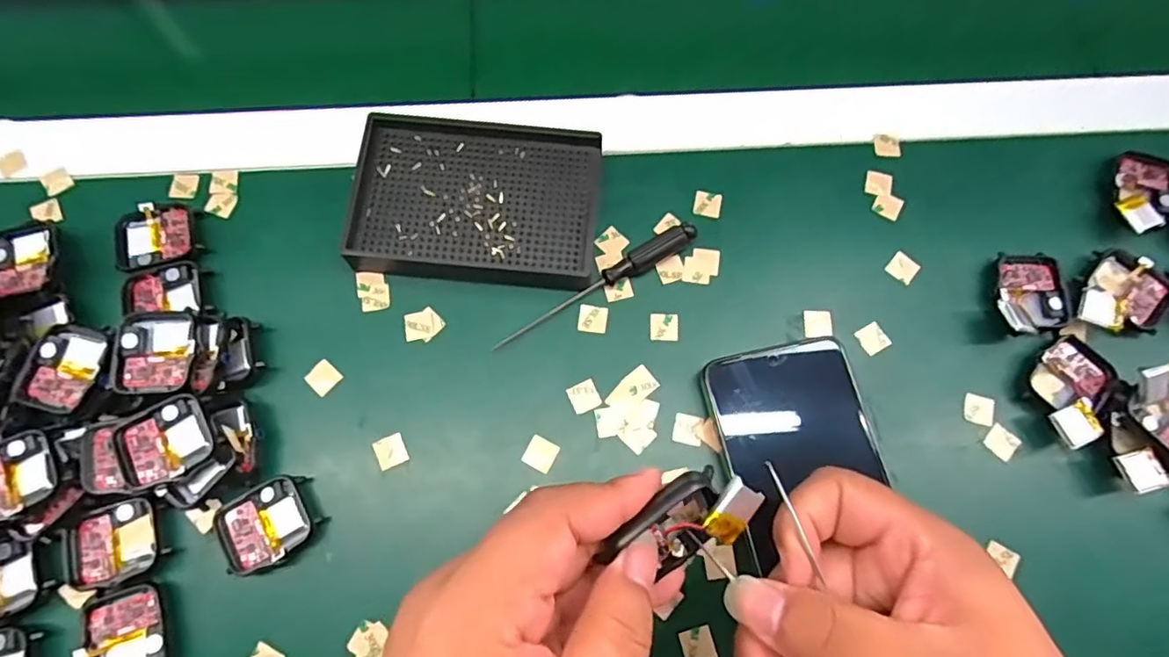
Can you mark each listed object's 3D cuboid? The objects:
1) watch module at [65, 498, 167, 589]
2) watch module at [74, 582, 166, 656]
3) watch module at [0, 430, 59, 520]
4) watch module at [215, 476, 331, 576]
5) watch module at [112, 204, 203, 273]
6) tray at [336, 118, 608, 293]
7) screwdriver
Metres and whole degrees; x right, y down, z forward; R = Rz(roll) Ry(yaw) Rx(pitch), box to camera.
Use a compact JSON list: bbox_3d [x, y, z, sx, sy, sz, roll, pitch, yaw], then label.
[{"bbox_3d":[-0.231,0.105,0.294,0.041,0.011,0.037,-19,74,-7],"label":"watch module"},{"bbox_3d":[-0.217,0.147,0.283,0.036,0.008,0.046,-13,73,-5],"label":"watch module"},{"bbox_3d":[-0.273,0.071,0.285,0.039,0.011,0.039,-27,75,-9],"label":"watch module"},{"bbox_3d":[-0.157,0.098,0.300,0.046,0.012,0.039,-25,75,-8],"label":"watch module"},{"bbox_3d":[-0.243,-0.052,0.341,0.043,0.011,0.037,-12,73,-5],"label":"watch module"},{"bbox_3d":[-0.060,-0.074,0.346,0.134,0.029,0.094,3,73,0],"label":"tray"},{"bbox_3d":[0.009,-0.023,0.336,0.128,0.013,0.015,-33,76,-11],"label":"screwdriver"}]

